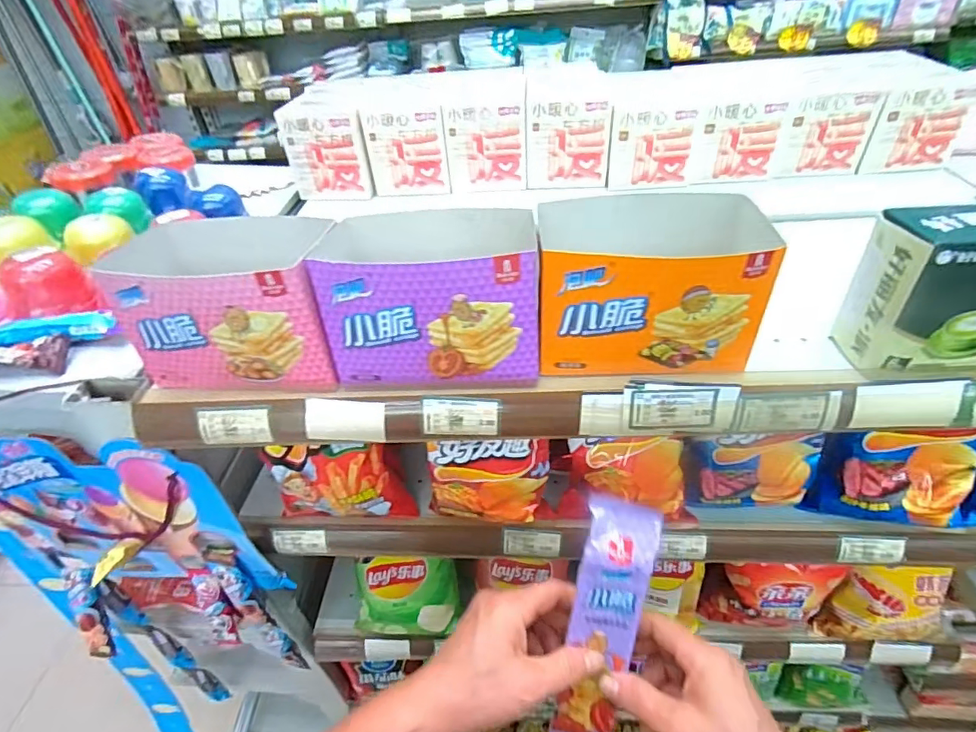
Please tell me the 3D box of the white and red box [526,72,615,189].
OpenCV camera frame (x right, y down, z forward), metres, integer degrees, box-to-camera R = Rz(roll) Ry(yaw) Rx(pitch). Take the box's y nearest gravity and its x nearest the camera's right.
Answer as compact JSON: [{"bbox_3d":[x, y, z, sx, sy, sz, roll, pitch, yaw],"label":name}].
[{"bbox_3d":[0.119,-0.334,0.710,0.118,0.126,0.097,3,41,9],"label":"white and red box"}]

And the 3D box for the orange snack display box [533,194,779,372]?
[{"bbox_3d":[0.123,-0.063,0.398,0.167,0.105,0.106,1,41,6],"label":"orange snack display box"}]

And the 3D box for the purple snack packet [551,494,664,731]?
[{"bbox_3d":[0.072,0.193,0.330,0.041,0.222,0.018,11,17,18],"label":"purple snack packet"}]

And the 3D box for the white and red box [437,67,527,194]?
[{"bbox_3d":[-0.003,-0.324,0.712,0.115,0.136,0.073,-1,40,5],"label":"white and red box"}]

